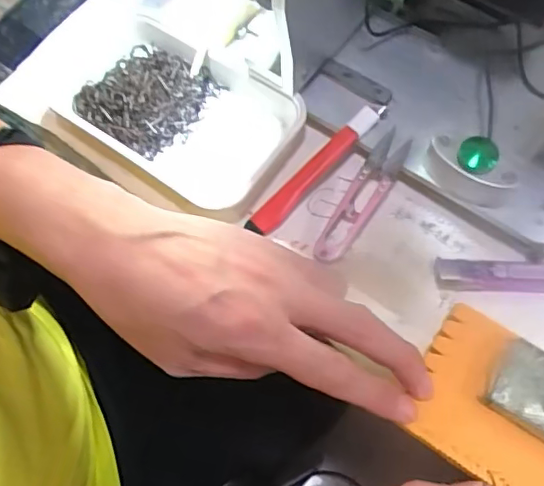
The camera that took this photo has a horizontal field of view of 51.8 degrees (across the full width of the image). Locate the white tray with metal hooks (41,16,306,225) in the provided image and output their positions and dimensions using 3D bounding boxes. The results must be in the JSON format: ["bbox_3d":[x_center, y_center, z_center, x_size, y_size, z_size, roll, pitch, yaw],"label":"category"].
[{"bbox_3d":[-0.073,-0.092,0.410,0.170,0.030,0.118,37,73,17],"label":"white tray with metal hooks"}]

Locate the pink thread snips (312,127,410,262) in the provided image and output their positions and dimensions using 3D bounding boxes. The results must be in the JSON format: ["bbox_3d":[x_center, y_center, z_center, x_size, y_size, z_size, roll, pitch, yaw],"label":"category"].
[{"bbox_3d":[0.061,-0.030,0.378,0.022,0.021,0.100,32,85,15],"label":"pink thread snips"}]

